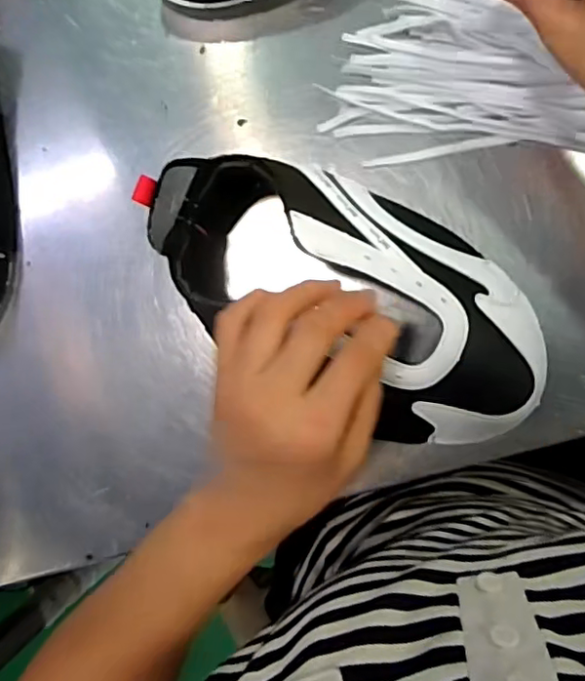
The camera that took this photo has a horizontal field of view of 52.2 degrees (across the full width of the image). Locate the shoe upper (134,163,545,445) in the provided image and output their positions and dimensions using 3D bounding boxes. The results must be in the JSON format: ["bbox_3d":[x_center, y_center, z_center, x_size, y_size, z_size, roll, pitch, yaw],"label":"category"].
[{"bbox_3d":[0.040,-0.027,0.389,0.271,0.094,0.132,29,98,-5],"label":"shoe upper"}]

